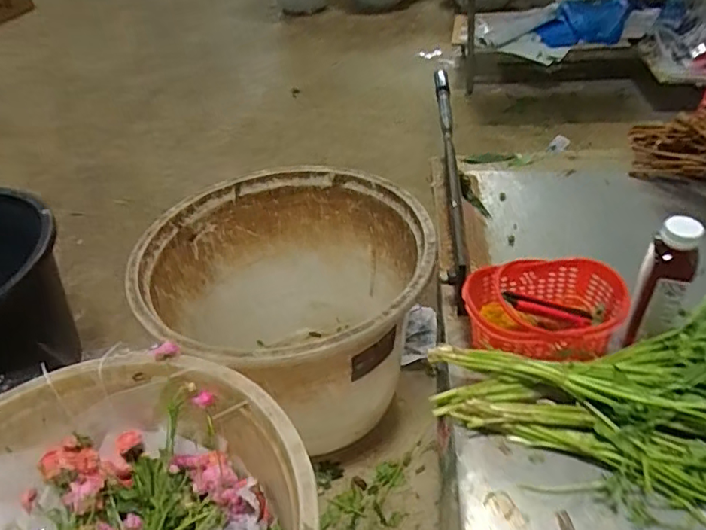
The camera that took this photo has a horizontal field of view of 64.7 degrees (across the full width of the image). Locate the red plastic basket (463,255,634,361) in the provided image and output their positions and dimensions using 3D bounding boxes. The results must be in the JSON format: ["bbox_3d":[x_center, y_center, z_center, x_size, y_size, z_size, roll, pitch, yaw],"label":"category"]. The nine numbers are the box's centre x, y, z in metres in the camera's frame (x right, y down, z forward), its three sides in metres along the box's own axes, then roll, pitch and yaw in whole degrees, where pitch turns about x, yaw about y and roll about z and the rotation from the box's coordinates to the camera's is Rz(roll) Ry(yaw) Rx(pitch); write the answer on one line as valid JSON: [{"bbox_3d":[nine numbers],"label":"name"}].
[{"bbox_3d":[0.247,0.066,0.737,0.196,0.089,0.144,5,40,13],"label":"red plastic basket"}]

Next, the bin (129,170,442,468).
[{"bbox_3d":[-0.163,0.143,1.472,0.685,0.511,0.668,-2,41,1],"label":"bin"}]

